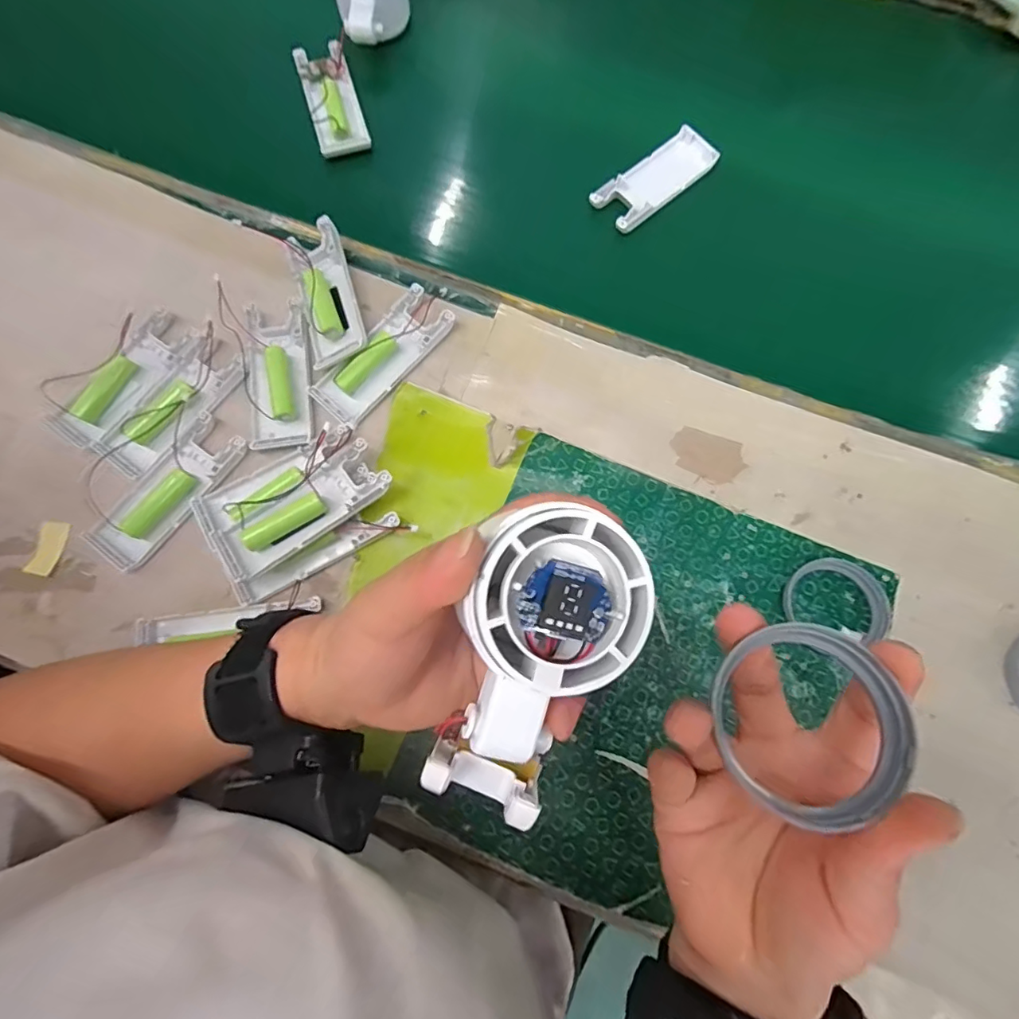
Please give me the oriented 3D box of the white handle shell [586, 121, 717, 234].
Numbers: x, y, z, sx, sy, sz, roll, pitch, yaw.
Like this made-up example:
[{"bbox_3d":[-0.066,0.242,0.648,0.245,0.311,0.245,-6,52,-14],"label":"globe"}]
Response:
[{"bbox_3d":[0.112,-0.255,0.402,0.103,0.008,0.041,-39,81,-10],"label":"white handle shell"}]

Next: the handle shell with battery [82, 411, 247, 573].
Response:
[{"bbox_3d":[-0.214,-0.012,0.329,0.041,0.012,0.101,36,79,6],"label":"handle shell with battery"}]

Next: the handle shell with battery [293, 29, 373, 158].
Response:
[{"bbox_3d":[-0.138,-0.321,0.408,0.041,0.018,0.094,-16,78,-5],"label":"handle shell with battery"}]

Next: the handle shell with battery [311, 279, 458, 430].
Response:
[{"bbox_3d":[-0.085,-0.104,0.350,0.039,0.014,0.101,40,79,7],"label":"handle shell with battery"}]

